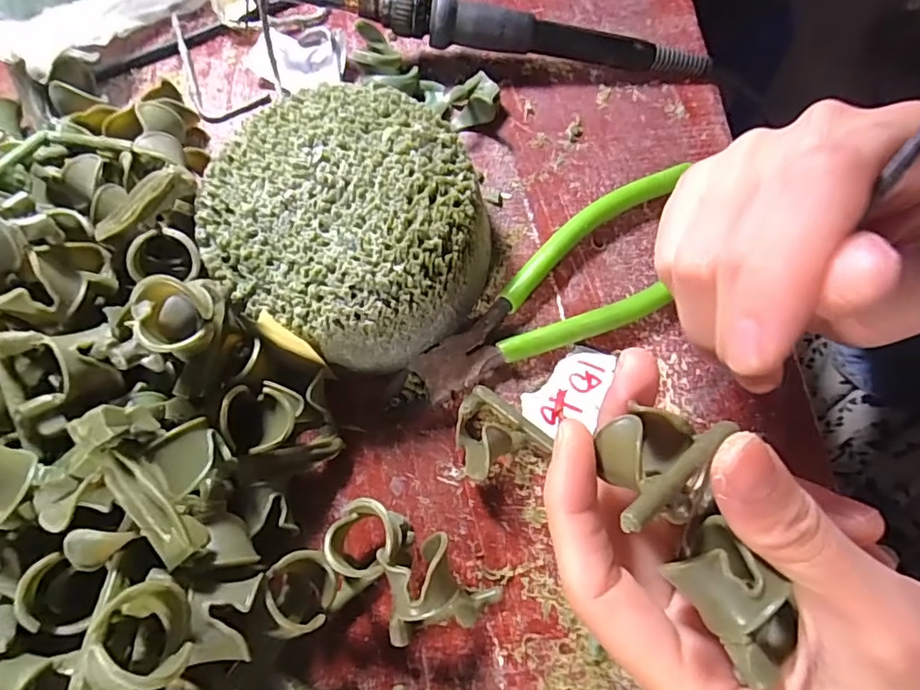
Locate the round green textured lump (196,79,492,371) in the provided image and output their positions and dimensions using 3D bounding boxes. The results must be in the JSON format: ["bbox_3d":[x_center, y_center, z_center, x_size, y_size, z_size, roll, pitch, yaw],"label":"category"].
[{"bbox_3d":[-0.040,-0.045,0.213,0.100,0.046,0.096,0,72,1],"label":"round green textured lump"}]

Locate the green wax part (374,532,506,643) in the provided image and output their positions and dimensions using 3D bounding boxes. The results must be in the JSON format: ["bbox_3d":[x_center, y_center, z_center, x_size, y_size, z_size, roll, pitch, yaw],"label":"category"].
[{"bbox_3d":[-0.007,0.080,0.183,0.036,0.026,0.030,-15,73,-4],"label":"green wax part"}]

